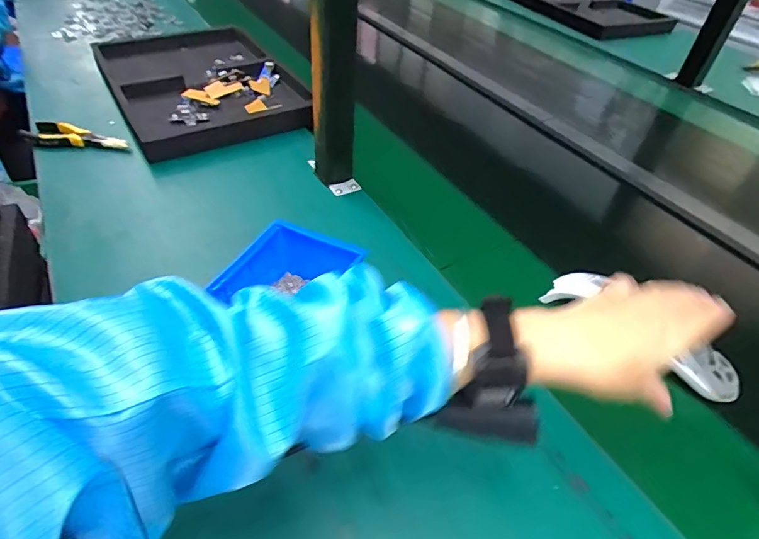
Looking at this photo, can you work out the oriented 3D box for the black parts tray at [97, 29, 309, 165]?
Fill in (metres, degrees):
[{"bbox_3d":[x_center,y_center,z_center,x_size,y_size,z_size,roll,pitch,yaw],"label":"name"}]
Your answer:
[{"bbox_3d":[-0.328,-0.353,0.858,0.313,0.040,0.458,-21,51,-24],"label":"black parts tray"}]

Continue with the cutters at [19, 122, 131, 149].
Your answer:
[{"bbox_3d":[-0.457,-0.192,0.673,0.165,0.022,0.048,10,45,5],"label":"cutters"}]

